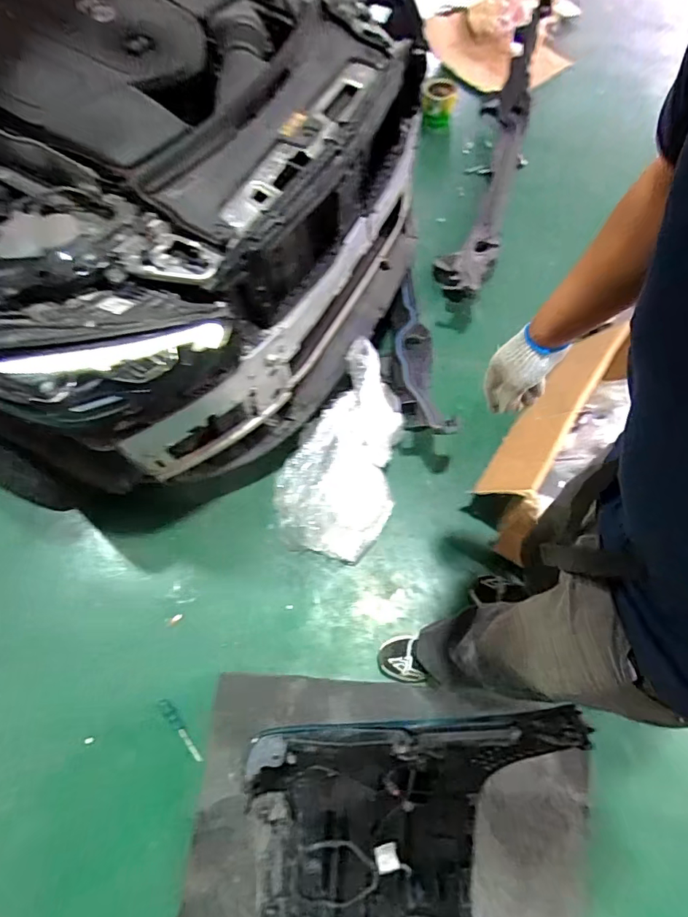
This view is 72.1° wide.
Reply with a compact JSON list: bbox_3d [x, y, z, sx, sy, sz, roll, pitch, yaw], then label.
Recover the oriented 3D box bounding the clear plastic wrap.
[{"bbox_3d":[-0.002,-0.032,1.436,0.340,0.212,0.620,13,67,7],"label":"clear plastic wrap"}]

